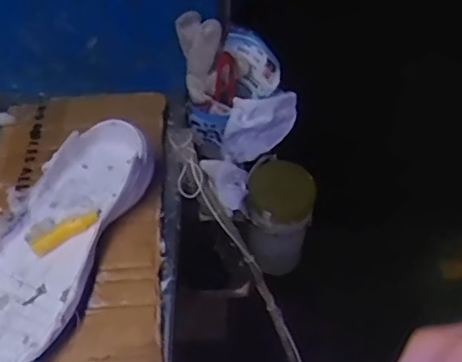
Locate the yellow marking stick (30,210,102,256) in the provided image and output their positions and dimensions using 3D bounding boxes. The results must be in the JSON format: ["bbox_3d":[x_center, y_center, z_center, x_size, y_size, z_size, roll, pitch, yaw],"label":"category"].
[{"bbox_3d":[-0.142,0.042,0.496,0.064,0.012,0.015,-26,53,-23],"label":"yellow marking stick"}]

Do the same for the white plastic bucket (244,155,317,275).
[{"bbox_3d":[0.058,0.039,0.679,0.074,0.123,0.085,8,48,6],"label":"white plastic bucket"}]

